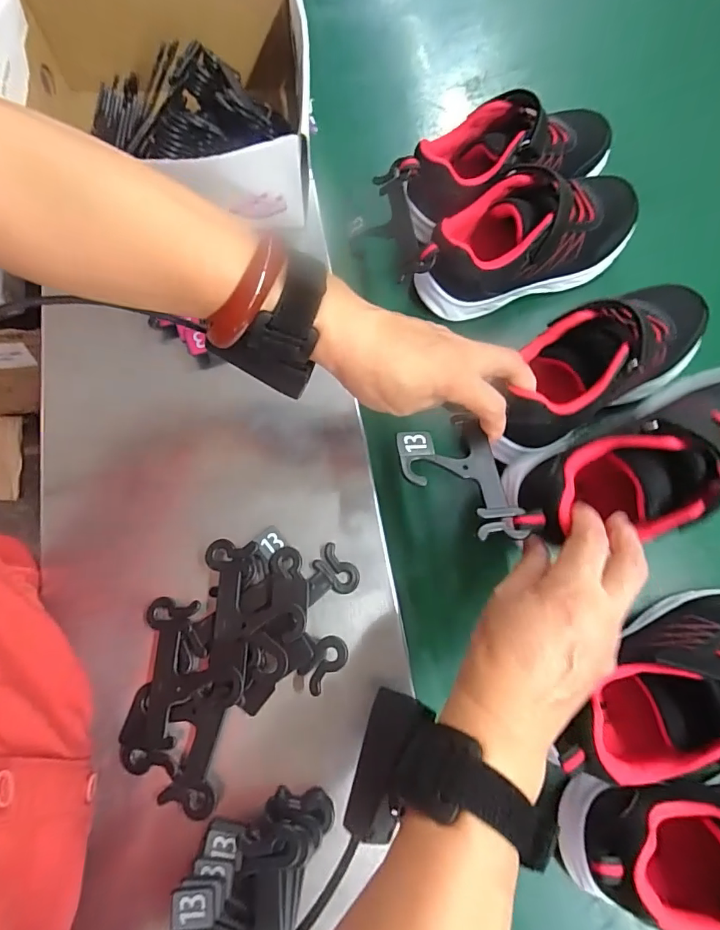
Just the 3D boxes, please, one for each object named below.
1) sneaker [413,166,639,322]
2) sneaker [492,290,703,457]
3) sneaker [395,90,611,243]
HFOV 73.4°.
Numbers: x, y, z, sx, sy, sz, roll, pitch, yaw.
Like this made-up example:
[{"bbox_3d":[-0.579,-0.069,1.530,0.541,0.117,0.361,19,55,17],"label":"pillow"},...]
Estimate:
[{"bbox_3d":[0.155,-0.203,0.418,0.219,0.075,0.076,-20,72,-9],"label":"sneaker"},{"bbox_3d":[0.187,-0.083,0.369,0.206,0.076,0.073,-28,73,-17],"label":"sneaker"},{"bbox_3d":[0.139,-0.272,0.438,0.225,0.084,0.081,-22,72,-9],"label":"sneaker"}]

